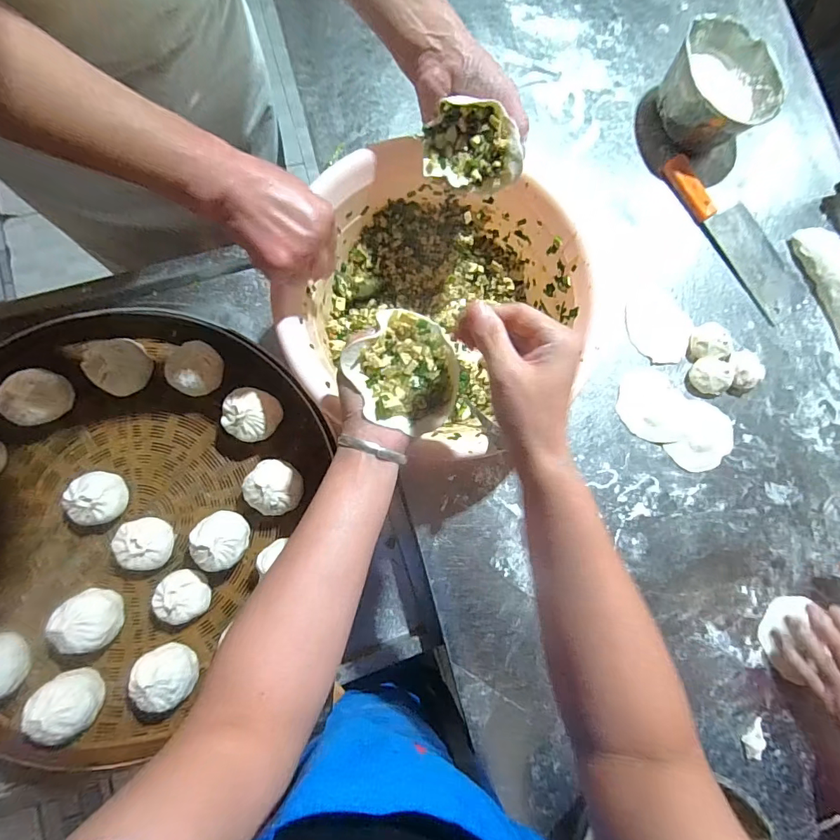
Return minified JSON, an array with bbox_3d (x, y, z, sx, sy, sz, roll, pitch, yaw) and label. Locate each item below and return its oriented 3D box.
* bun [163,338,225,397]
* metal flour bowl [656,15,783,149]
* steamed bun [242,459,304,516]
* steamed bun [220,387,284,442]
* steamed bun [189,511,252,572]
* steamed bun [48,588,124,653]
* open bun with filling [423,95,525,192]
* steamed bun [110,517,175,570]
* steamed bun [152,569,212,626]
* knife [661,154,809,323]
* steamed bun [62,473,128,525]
[{"bbox_3d":[-0.268,-0.061,0.530,0.052,0.057,0.063,17,82,-3],"label":"bun"},{"bbox_3d":[0.411,-0.466,0.627,0.130,0.080,0.152,-37,88,-8],"label":"metal flour bowl"},{"bbox_3d":[-0.172,0.080,0.525,0.059,0.059,0.064,1,83,-5],"label":"steamed bun"},{"bbox_3d":[-0.202,-0.005,0.530,0.059,0.060,0.060,1,83,-5],"label":"steamed bun"},{"bbox_3d":[-0.232,0.141,0.511,0.061,0.061,0.065,-9,84,-6],"label":"steamed bun"},{"bbox_3d":[-0.363,0.221,0.488,0.051,0.060,0.061,-36,88,-8],"label":"steamed bun"},{"bbox_3d":[0.052,-0.264,0.435,0.097,0.045,0.066,12,110,8],"label":"open bun with filling"},{"bbox_3d":[-0.320,0.145,0.513,0.057,0.041,0.060,-19,85,-7],"label":"steamed bun"},{"bbox_3d":[-0.277,0.205,0.510,0.057,0.041,0.058,-26,86,-7],"label":"steamed bun"},{"bbox_3d":[0.465,-0.274,0.637,0.080,0.021,0.277,-34,87,-8],"label":"knife"},{"bbox_3d":[-0.376,0.091,0.512,0.055,0.039,0.059,1,83,-5],"label":"steamed bun"}]

